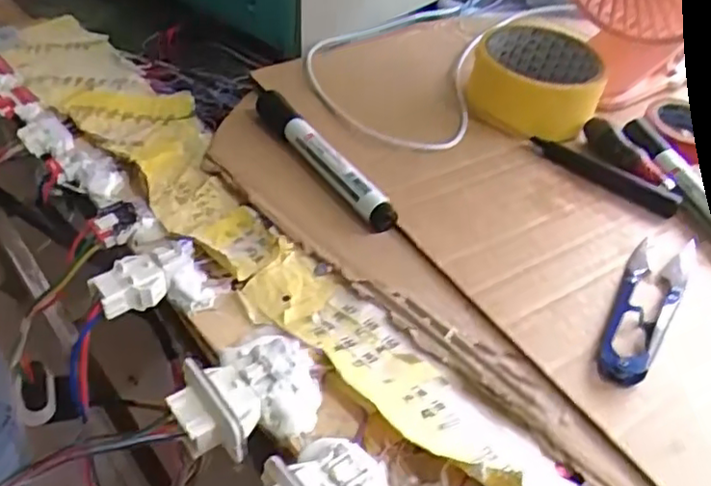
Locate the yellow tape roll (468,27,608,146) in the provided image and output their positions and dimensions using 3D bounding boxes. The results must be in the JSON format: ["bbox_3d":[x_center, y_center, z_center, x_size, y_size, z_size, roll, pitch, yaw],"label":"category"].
[{"bbox_3d":[0.126,-0.116,0.460,0.086,0.036,0.089,15,45,8],"label":"yellow tape roll"}]

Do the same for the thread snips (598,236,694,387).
[{"bbox_3d":[0.149,0.029,0.334,0.028,0.015,0.119,26,47,19],"label":"thread snips"}]

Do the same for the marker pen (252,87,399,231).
[{"bbox_3d":[-0.024,-0.055,0.390,0.021,0.017,0.141,-24,52,-28],"label":"marker pen"}]

